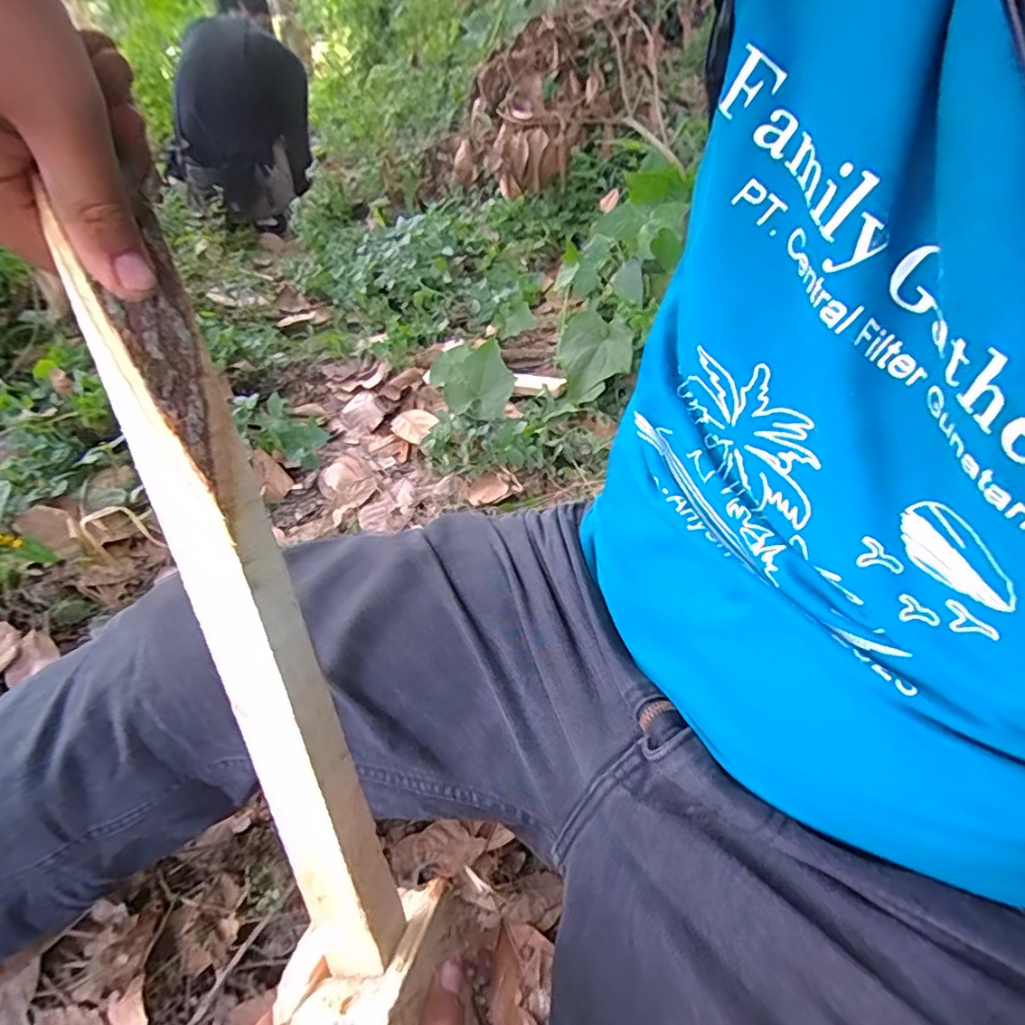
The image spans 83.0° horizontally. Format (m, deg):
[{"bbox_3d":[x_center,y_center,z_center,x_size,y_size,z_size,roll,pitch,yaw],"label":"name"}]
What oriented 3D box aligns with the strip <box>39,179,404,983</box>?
[{"bbox_3d":[-0.111,0.052,0.250,0.037,0.326,0.022,-20,10,-25],"label":"strip"}]

